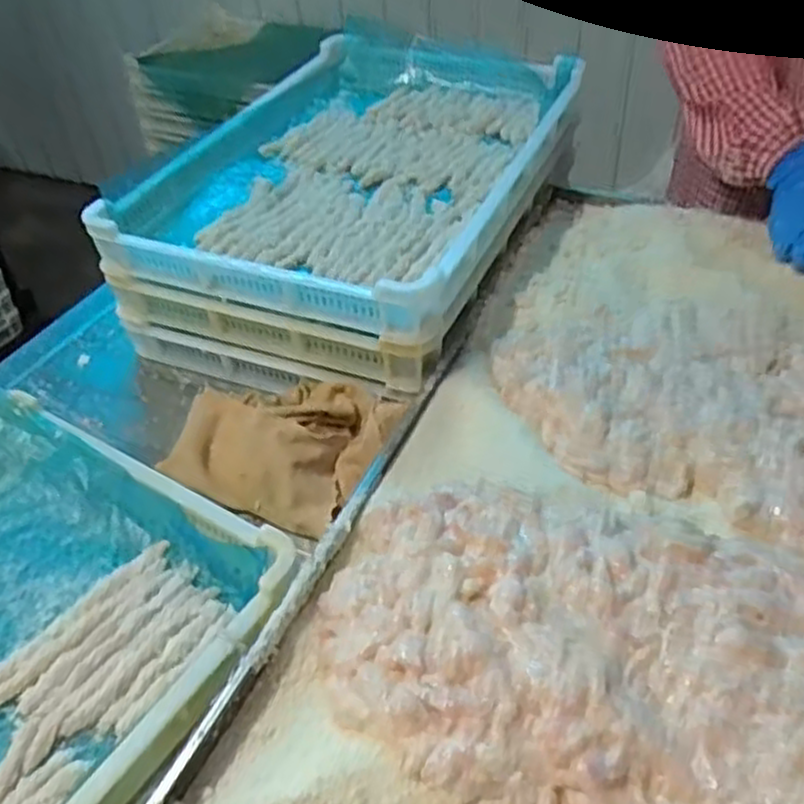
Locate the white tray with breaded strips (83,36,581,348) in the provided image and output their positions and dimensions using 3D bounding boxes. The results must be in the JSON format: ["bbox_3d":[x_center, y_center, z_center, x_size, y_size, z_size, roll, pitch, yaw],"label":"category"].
[{"bbox_3d":[-0.036,-0.304,0.991,0.397,0.074,0.627,14,45,17],"label":"white tray with breaded strips"}]

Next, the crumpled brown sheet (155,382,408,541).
[{"bbox_3d":[-0.109,0.031,0.759,0.204,0.065,0.160,19,48,24],"label":"crumpled brown sheet"}]

